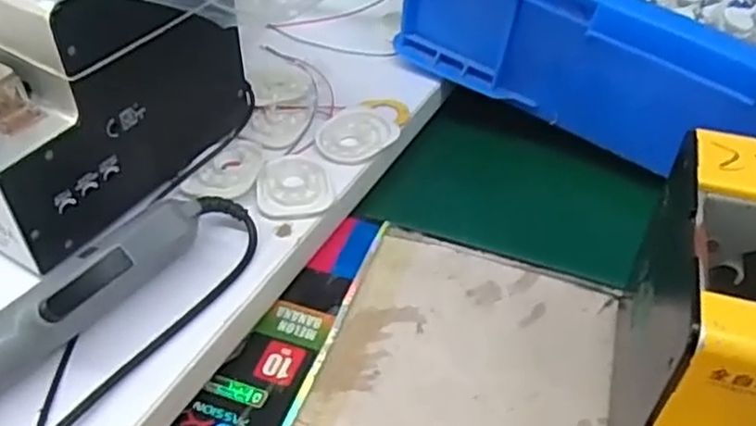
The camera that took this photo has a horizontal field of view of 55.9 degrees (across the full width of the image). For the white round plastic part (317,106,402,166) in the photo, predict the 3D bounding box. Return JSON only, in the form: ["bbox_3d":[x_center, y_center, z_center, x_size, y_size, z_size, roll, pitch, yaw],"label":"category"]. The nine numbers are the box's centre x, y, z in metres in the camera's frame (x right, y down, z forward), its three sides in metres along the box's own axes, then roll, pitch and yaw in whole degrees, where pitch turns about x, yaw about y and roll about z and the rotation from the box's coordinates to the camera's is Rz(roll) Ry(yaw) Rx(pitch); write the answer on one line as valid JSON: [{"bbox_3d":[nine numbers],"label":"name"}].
[{"bbox_3d":[-0.017,-0.056,0.511,0.060,0.004,0.051,-28,51,-27],"label":"white round plastic part"}]

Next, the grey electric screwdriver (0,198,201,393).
[{"bbox_3d":[-0.174,0.058,0.360,0.035,0.043,0.199,32,52,28],"label":"grey electric screwdriver"}]

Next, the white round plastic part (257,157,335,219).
[{"bbox_3d":[-0.054,-0.017,0.466,0.048,0.006,0.049,-3,54,-9],"label":"white round plastic part"}]

